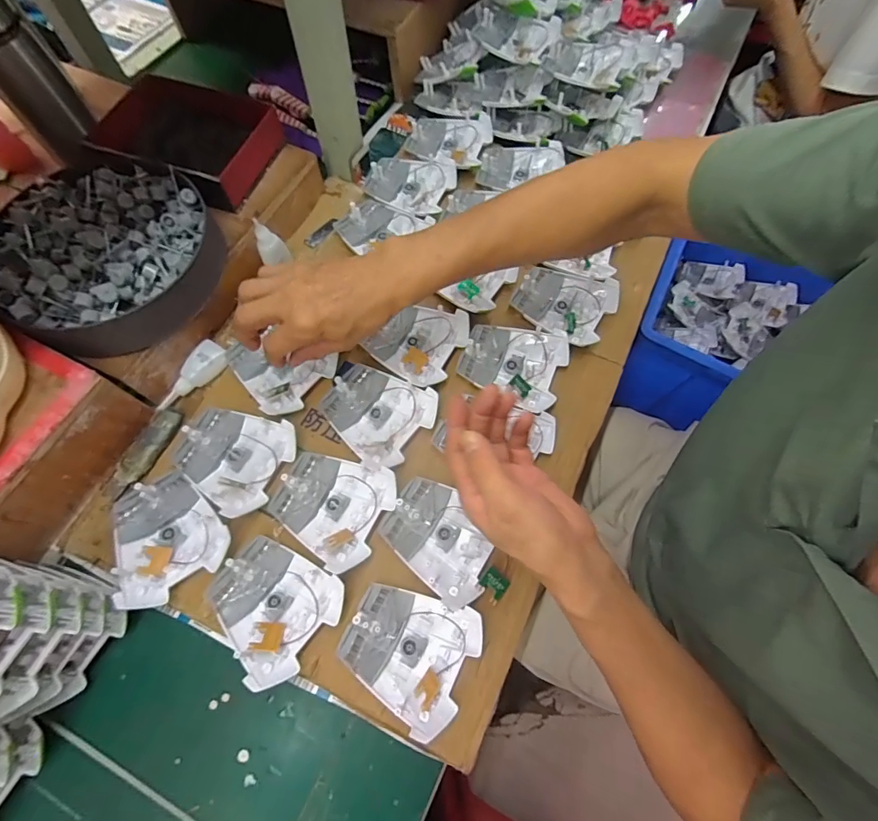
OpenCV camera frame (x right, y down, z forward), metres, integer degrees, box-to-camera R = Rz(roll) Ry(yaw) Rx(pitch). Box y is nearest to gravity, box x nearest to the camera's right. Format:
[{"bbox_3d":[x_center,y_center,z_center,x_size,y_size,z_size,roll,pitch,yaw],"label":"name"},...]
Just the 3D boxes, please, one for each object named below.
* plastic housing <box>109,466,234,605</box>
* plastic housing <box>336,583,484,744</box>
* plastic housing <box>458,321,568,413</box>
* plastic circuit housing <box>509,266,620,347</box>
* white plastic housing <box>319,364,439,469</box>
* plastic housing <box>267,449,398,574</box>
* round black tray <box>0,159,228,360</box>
[{"bbox_3d":[-0.257,0.115,0.415,0.097,0.023,0.109,-33,72,-15],"label":"plastic housing"},{"bbox_3d":[-0.026,0.205,0.385,0.108,0.024,0.096,26,69,9],"label":"plastic housing"},{"bbox_3d":[0.081,-0.054,0.489,0.108,0.018,0.094,20,68,6],"label":"plastic housing"},{"bbox_3d":[0.144,-0.126,0.514,0.108,0.019,0.094,26,69,9],"label":"plastic circuit housing"},{"bbox_3d":[-0.064,-0.002,0.464,0.107,0.017,0.094,39,71,13],"label":"white plastic housing"},{"bbox_3d":[-0.105,0.088,0.429,0.111,0.019,0.098,25,69,8],"label":"plastic housing"},{"bbox_3d":[-0.335,-0.157,0.461,0.197,0.066,0.207,1,67,-2],"label":"round black tray"}]

